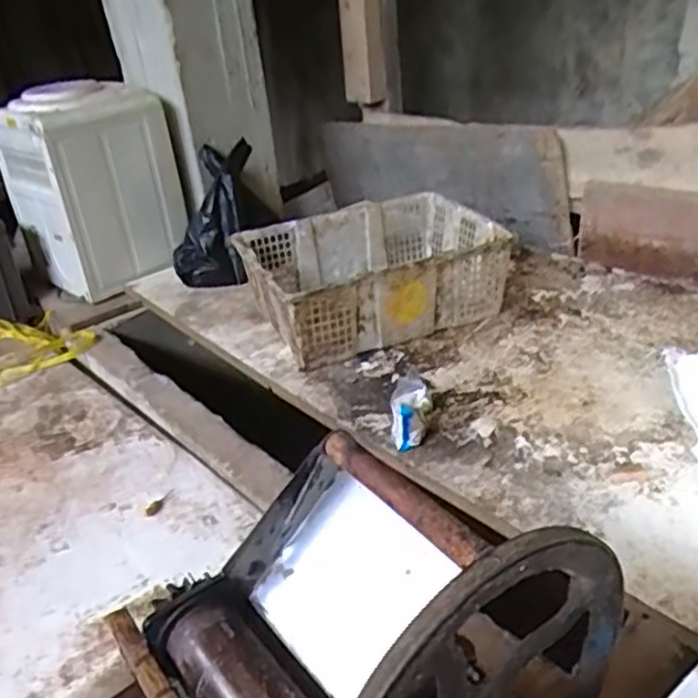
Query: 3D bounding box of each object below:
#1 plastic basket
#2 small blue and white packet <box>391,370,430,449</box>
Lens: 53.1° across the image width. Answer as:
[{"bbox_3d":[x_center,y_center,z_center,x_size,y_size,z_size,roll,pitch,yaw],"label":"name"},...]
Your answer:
[{"bbox_3d":[0.041,-0.153,1.421,0.464,0.168,0.352,-16,31,-18],"label":"plastic basket"},{"bbox_3d":[0.095,0.090,1.083,0.055,0.063,0.142,-1,30,8],"label":"small blue and white packet"}]

